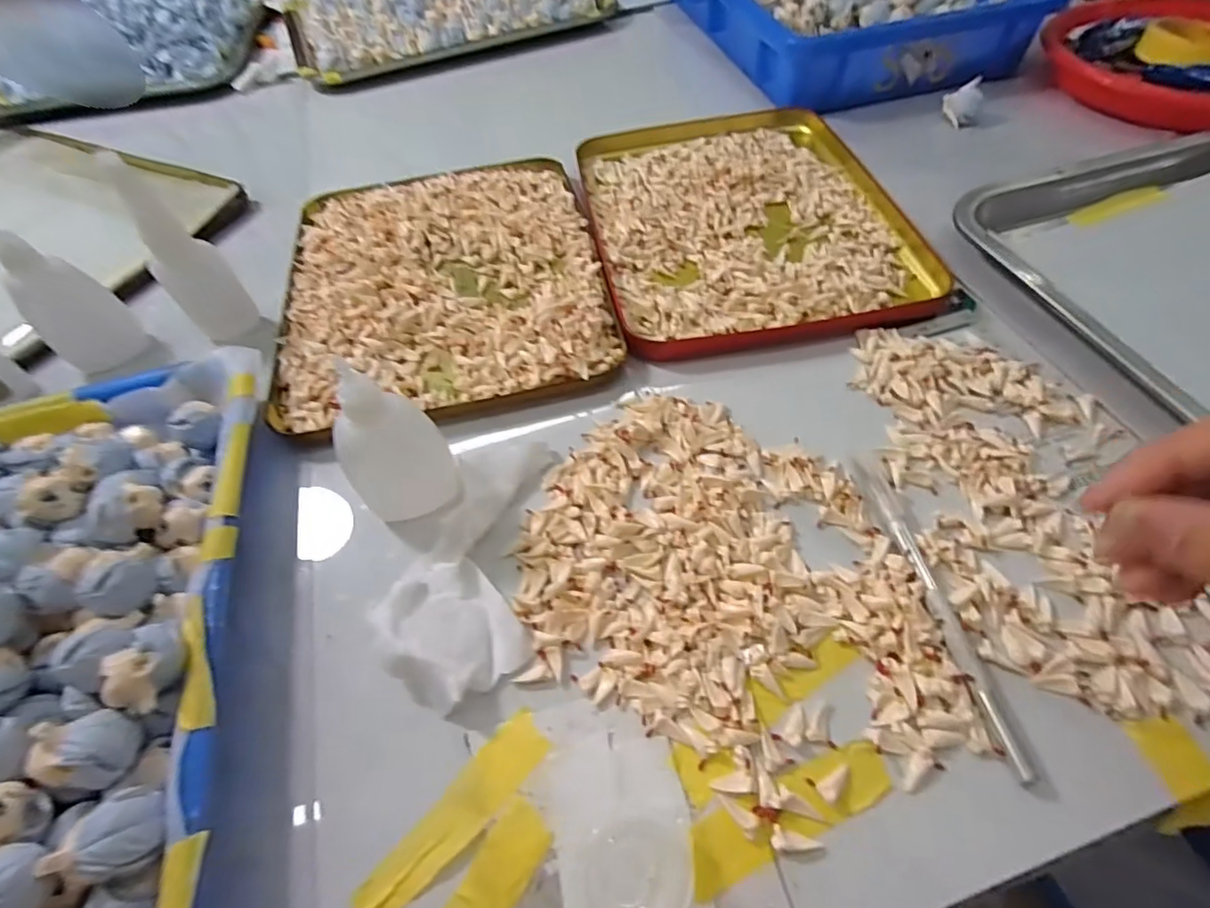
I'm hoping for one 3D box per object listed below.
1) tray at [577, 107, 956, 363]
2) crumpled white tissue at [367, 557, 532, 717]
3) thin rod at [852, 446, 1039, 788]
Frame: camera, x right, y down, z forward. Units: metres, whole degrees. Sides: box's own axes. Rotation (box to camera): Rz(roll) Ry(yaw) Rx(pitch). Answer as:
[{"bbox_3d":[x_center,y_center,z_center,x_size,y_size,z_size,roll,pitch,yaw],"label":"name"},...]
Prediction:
[{"bbox_3d":[0.093,-0.172,0.398,0.198,0.016,0.246,-8,56,-2],"label":"tray"},{"bbox_3d":[-0.067,0.069,0.234,0.047,0.020,0.064,-37,62,-19],"label":"crumpled white tissue"},{"bbox_3d":[0.137,0.057,0.235,0.010,0.008,0.138,-10,56,-3],"label":"thin rod"}]

